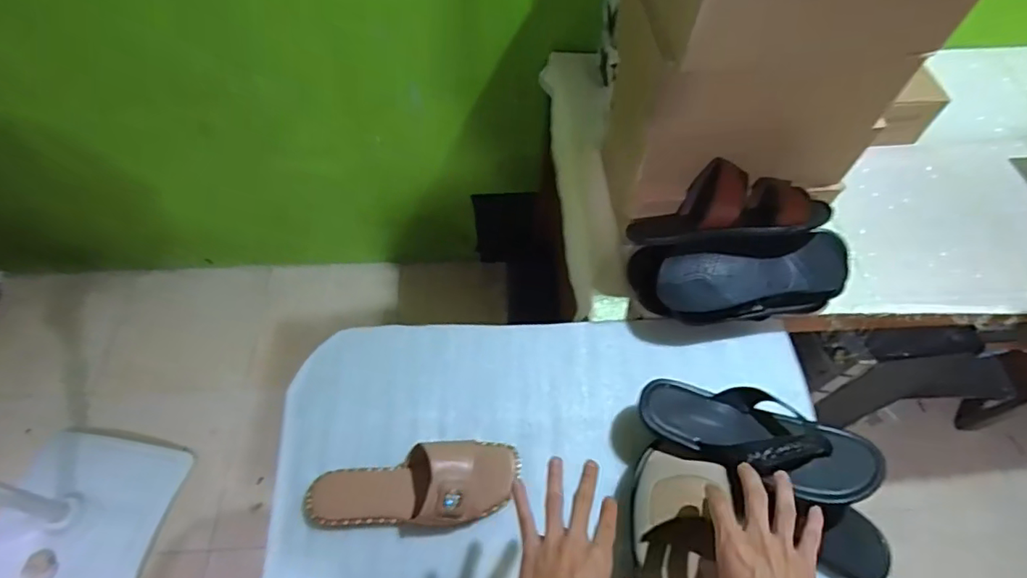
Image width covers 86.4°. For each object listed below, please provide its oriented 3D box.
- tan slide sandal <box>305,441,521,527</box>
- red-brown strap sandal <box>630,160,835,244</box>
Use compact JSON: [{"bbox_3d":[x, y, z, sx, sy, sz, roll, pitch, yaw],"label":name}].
[{"bbox_3d":[-0.114,0.229,0.634,0.248,0.054,0.088,-5,59,-6],"label":"tan slide sandal"},{"bbox_3d":[0.296,-0.114,0.751,0.266,0.101,0.100,-1,58,-4],"label":"red-brown strap sandal"}]

